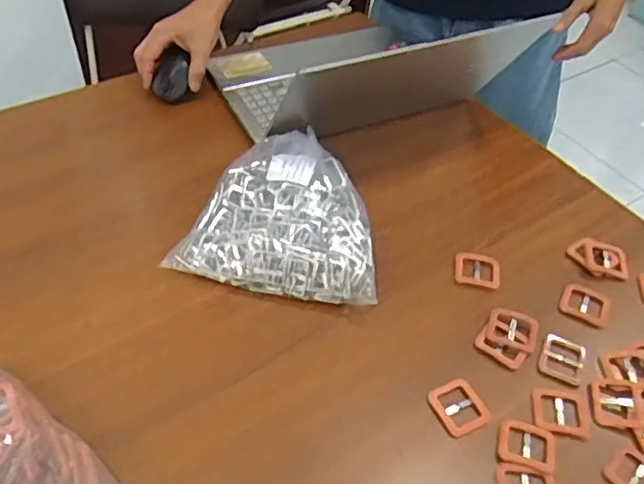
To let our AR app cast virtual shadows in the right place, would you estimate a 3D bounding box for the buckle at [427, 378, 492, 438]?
[{"bbox_3d":[0.135,0.162,0.599,0.049,0.004,0.055,-20,53,-22],"label":"buckle"}]

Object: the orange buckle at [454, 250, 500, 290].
[{"bbox_3d":[0.185,0.033,0.720,0.054,0.005,0.047,11,48,4],"label":"orange buckle"}]

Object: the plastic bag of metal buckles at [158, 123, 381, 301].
[{"bbox_3d":[-0.035,-0.034,0.709,0.216,0.068,0.193,13,48,6],"label":"plastic bag of metal buckles"}]

